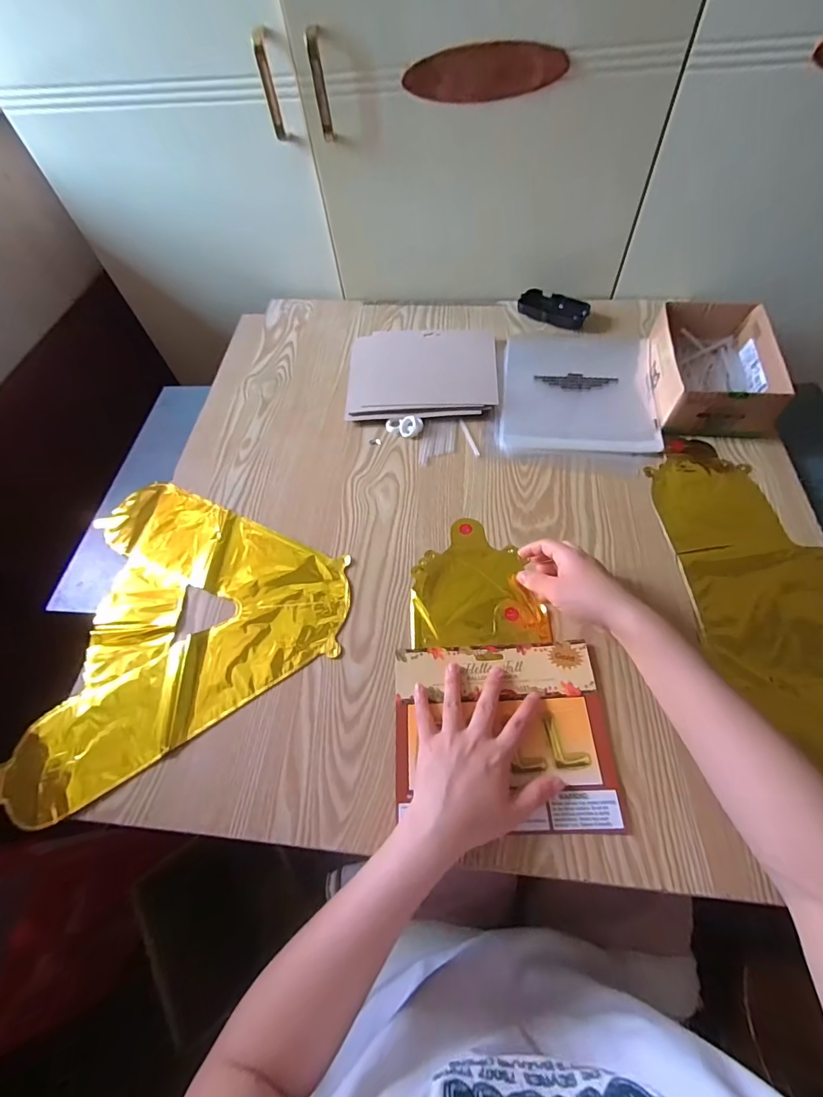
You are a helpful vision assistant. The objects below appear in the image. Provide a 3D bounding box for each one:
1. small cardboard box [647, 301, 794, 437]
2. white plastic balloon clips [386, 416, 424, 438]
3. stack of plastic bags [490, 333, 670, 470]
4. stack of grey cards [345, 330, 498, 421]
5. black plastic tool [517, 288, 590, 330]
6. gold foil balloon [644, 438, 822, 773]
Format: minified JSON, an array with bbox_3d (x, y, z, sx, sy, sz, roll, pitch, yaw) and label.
[{"bbox_3d":[0.386,-0.233,0.571,0.129,0.069,0.189,4,61,6],"label":"small cardboard box"},{"bbox_3d":[-0.010,-0.169,0.600,0.051,0.016,0.027,9,62,9],"label":"white plastic balloon clips"},{"bbox_3d":[0.230,-0.220,0.613,0.207,0.013,0.255,10,62,9],"label":"stack of plastic bags"},{"bbox_3d":[0.016,-0.255,0.639,0.209,0.017,0.166,0,61,4],"label":"stack of grey cards"},{"bbox_3d":[0.224,-0.381,0.699,0.108,0.022,0.045,23,65,16],"label":"black plastic tool"},{"bbox_3d":[0.375,0.055,0.444,0.167,0.014,0.420,-2,60,3],"label":"gold foil balloon"}]

